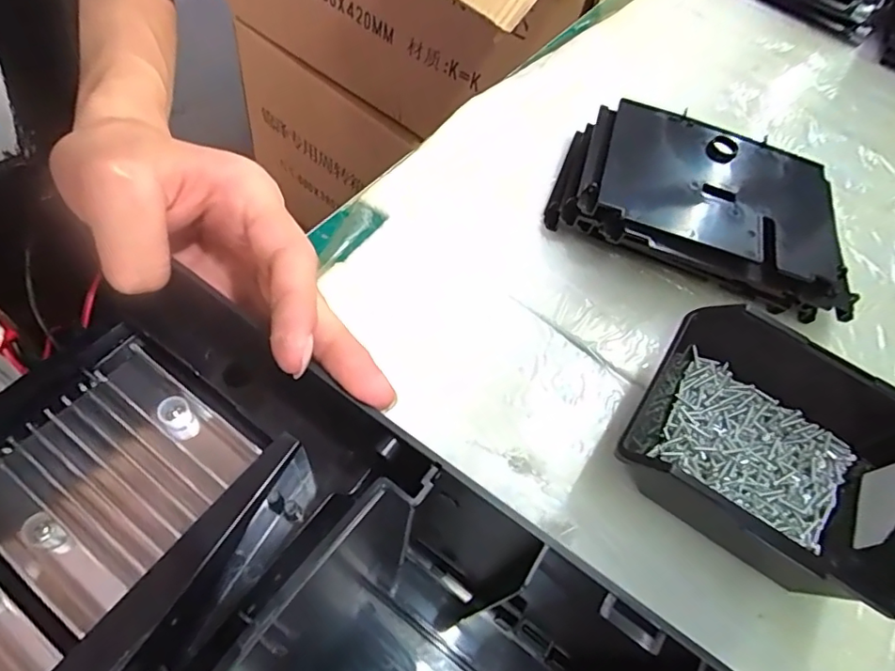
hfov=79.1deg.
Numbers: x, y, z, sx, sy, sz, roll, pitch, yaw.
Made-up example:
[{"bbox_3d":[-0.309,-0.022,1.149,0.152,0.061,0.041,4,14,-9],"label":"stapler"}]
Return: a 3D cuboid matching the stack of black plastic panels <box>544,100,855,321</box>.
[{"bbox_3d":[0.185,-0.094,0.399,0.208,0.054,0.142,15,57,1],"label":"stack of black plastic panels"}]

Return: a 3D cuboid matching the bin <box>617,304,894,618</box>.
[{"bbox_3d":[0.168,0.062,0.290,0.130,0.056,0.122,33,59,13],"label":"bin"}]

